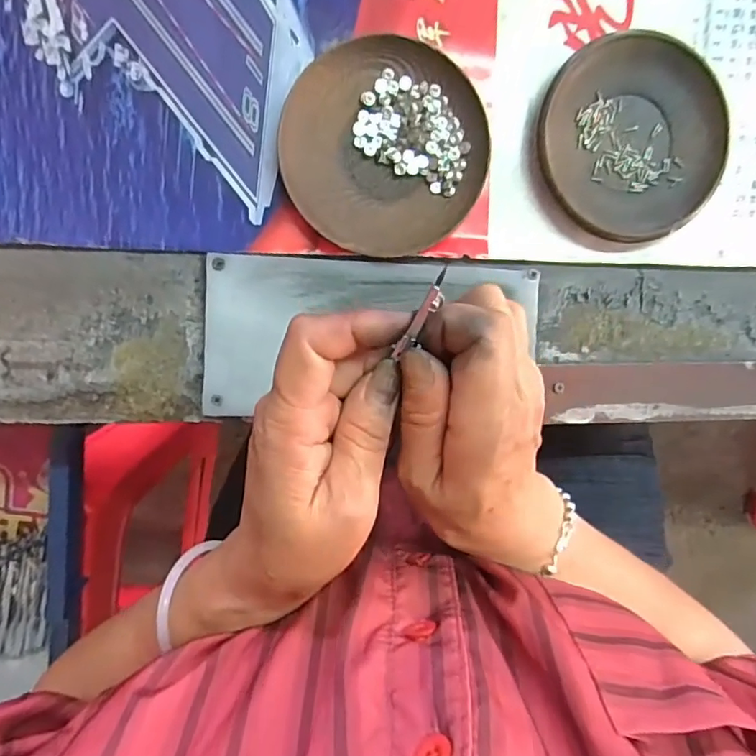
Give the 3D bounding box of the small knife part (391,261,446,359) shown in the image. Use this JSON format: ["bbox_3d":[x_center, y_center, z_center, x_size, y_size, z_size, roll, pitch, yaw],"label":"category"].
[{"bbox_3d":[0.017,-0.023,0.199,0.006,0.004,0.041,22,125,-8],"label":"small knife part"}]

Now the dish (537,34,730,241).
[{"bbox_3d":[0.149,-0.141,0.321,0.115,0.018,0.108,-1,98,-6],"label":"dish"}]

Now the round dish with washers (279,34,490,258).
[{"bbox_3d":[0.004,-0.129,0.308,0.112,0.016,0.112,-1,98,-6],"label":"round dish with washers"}]

